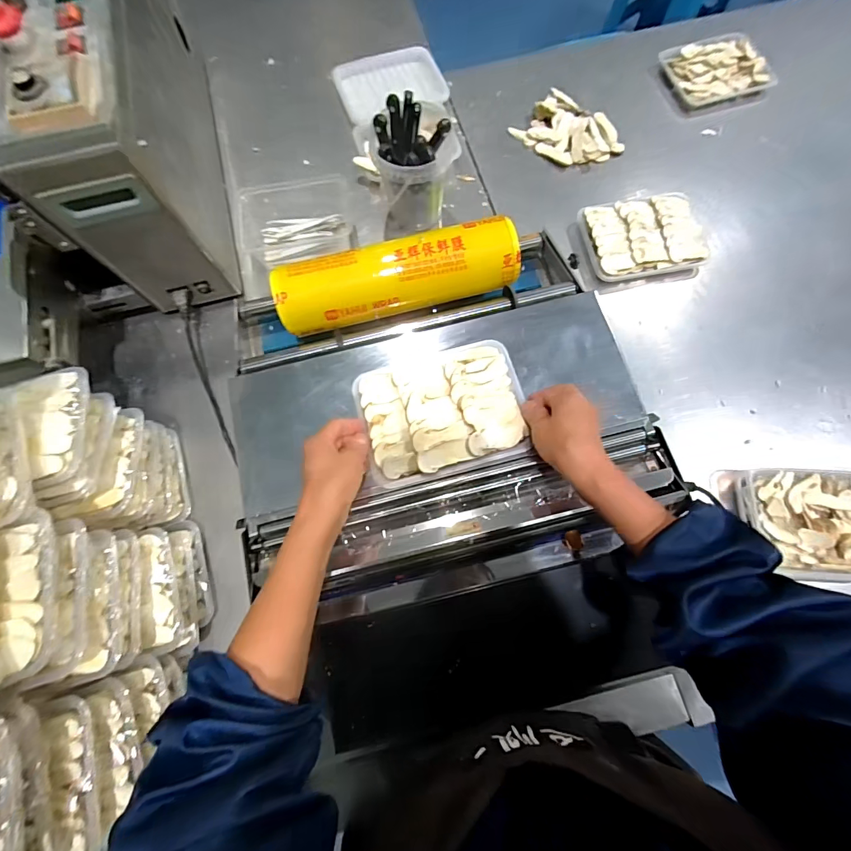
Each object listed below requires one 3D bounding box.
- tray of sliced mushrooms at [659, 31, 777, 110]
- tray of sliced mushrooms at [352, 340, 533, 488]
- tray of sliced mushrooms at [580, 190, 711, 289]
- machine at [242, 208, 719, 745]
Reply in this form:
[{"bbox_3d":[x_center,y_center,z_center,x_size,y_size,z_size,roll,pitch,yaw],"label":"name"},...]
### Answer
[{"bbox_3d":[0.522,-0.648,0.728,0.172,0.020,0.152,-14,76,-4],"label":"tray of sliced mushrooms"},{"bbox_3d":[0.019,-0.018,0.445,0.178,0.022,0.135,-15,76,-4],"label":"tray of sliced mushrooms"},{"bbox_3d":[0.339,-0.292,0.628,0.176,0.036,0.132,-11,76,-3],"label":"tray of sliced mushrooms"},{"bbox_3d":[0.028,0.052,0.508,0.460,0.148,0.584,-14,76,-4],"label":"machine"}]

